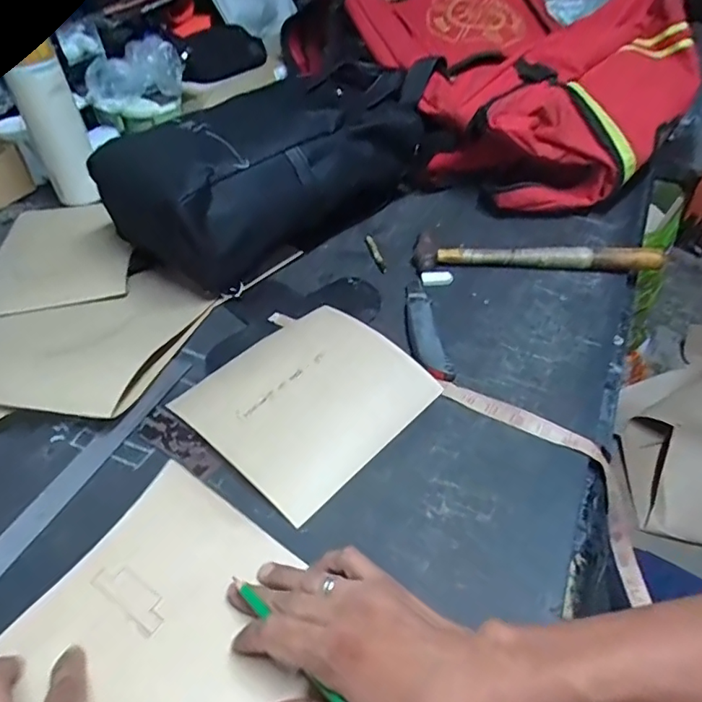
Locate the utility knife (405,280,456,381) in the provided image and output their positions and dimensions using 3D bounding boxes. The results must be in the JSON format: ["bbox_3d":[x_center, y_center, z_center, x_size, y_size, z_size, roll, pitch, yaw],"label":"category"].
[{"bbox_3d":[0.080,-0.029,0.601,0.038,0.012,0.164,-5,42,-3],"label":"utility knife"}]

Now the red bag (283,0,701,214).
[{"bbox_3d":[0.186,-0.558,0.942,0.379,0.275,0.821,-20,47,-16],"label":"red bag"}]

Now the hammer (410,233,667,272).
[{"bbox_3d":[0.233,-0.123,0.685,0.303,0.027,0.056,2,42,5],"label":"hammer"}]

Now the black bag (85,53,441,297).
[{"bbox_3d":[-0.084,-0.278,0.766,0.478,0.154,0.220,-31,50,-28],"label":"black bag"}]

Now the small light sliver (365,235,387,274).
[{"bbox_3d":[0.033,-0.131,0.715,0.013,0.005,0.087,-10,43,-9],"label":"small light sliver"}]

